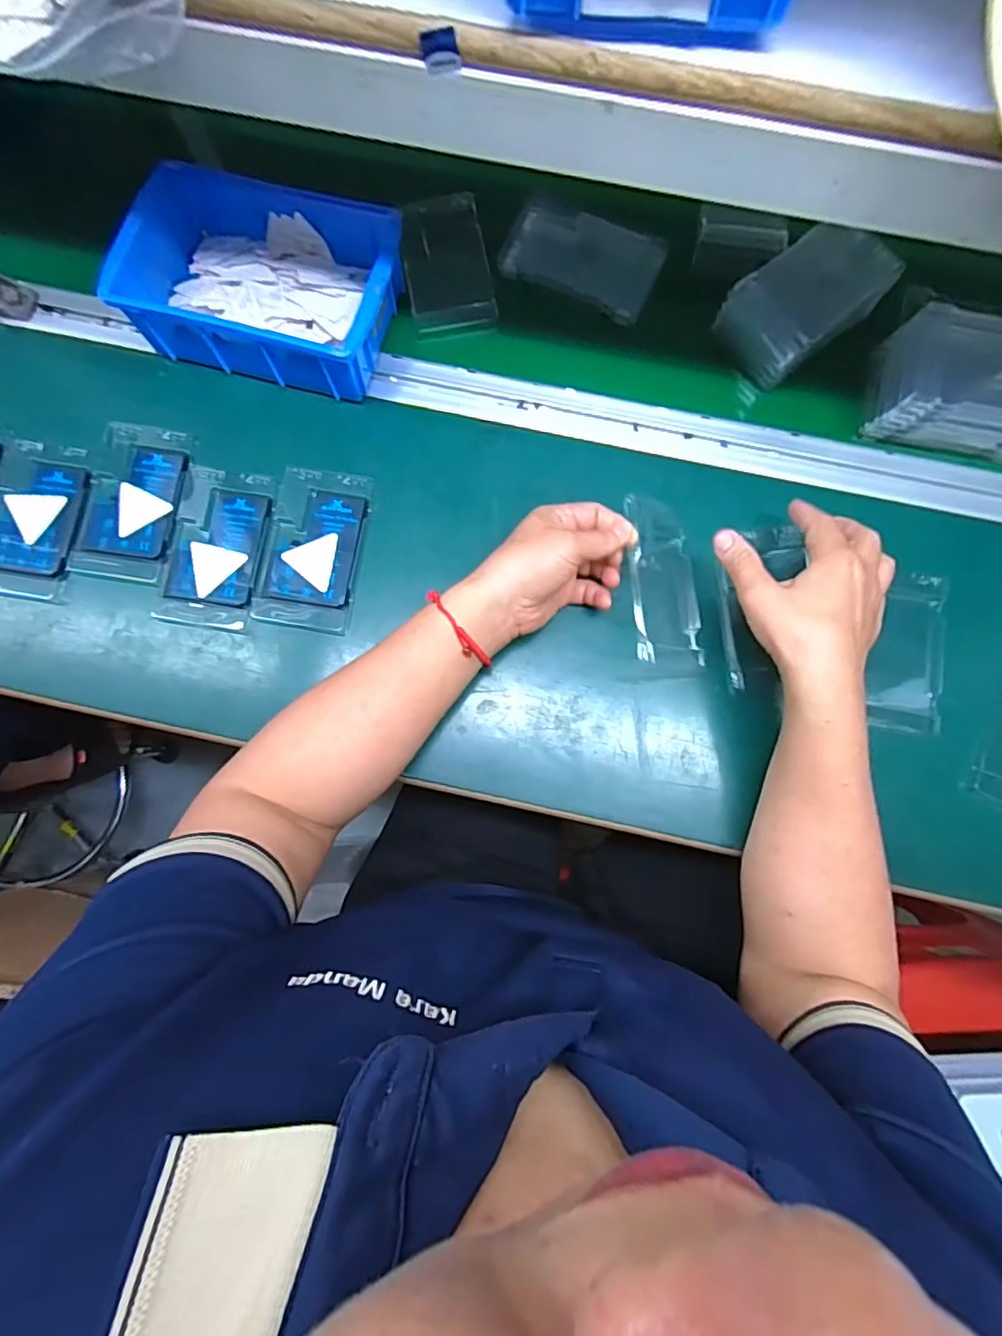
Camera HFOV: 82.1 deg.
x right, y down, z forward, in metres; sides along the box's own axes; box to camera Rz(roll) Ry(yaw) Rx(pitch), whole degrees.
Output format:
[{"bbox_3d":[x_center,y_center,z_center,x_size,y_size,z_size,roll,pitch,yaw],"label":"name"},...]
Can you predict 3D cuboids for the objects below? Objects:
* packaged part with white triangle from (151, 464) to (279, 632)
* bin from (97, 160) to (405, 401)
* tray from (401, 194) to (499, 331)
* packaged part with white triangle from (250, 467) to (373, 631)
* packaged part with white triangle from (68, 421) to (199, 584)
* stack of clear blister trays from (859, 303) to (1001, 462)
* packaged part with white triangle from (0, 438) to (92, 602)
[{"bbox_3d":[-0.225,-0.095,0.459,0.073,0.015,0.125,10,79,2],"label":"packaged part with white triangle"},{"bbox_3d":[-0.184,-0.309,0.461,0.202,0.065,0.139,14,80,3],"label":"bin"},{"bbox_3d":[-0.047,-0.349,0.499,0.070,0.019,0.117,-10,80,-2],"label":"tray"},{"bbox_3d":[-0.147,-0.095,0.452,0.076,0.009,0.126,9,79,2],"label":"packaged part with white triangle"},{"bbox_3d":[-0.294,-0.134,0.459,0.074,0.012,0.125,10,79,2],"label":"packaged part with white triangle"},{"bbox_3d":[0.358,-0.211,0.442,0.138,0.076,0.076,16,80,3],"label":"stack of clear blister trays"},{"bbox_3d":[-0.370,-0.119,0.453,0.070,0.011,0.122,12,80,2],"label":"packaged part with white triangle"}]

